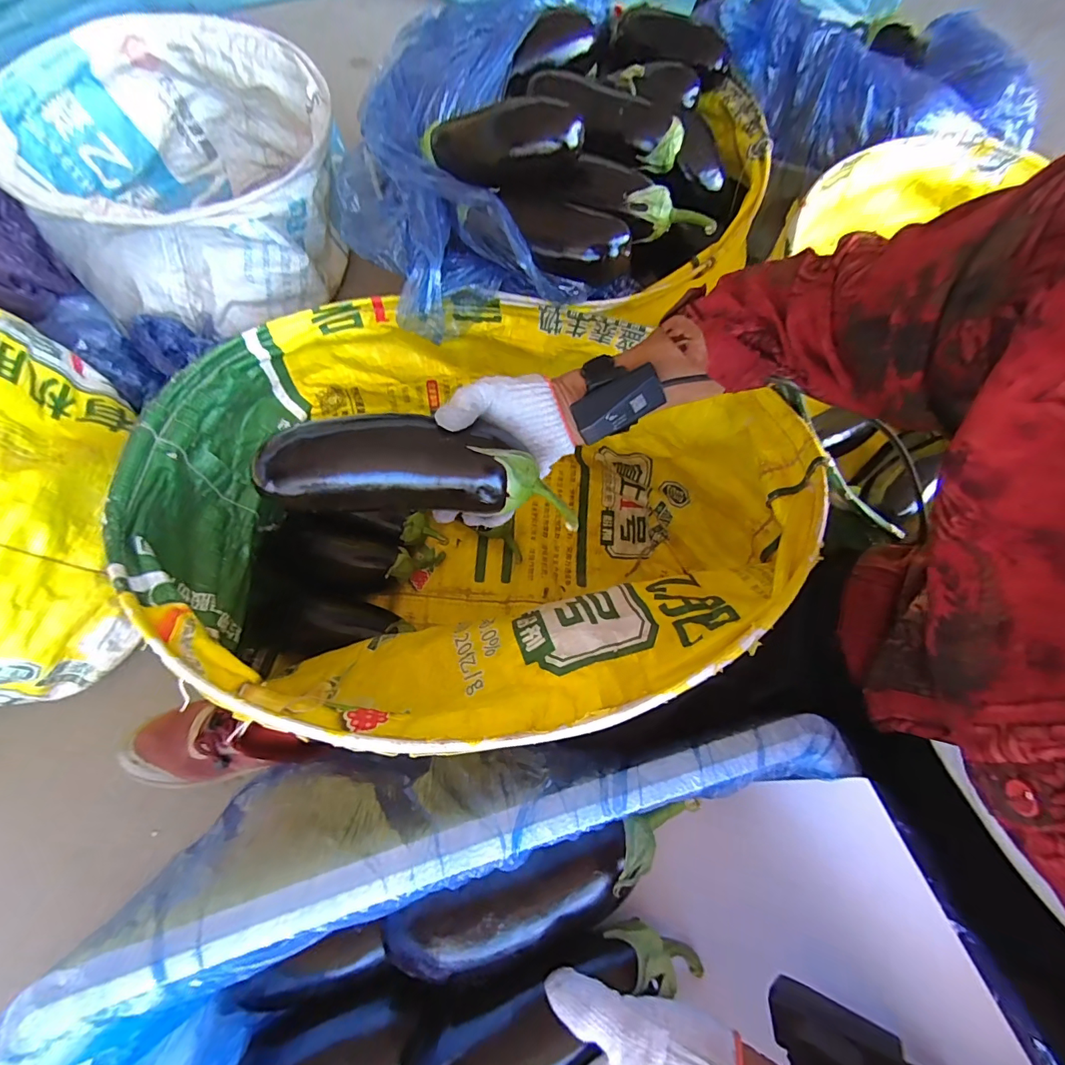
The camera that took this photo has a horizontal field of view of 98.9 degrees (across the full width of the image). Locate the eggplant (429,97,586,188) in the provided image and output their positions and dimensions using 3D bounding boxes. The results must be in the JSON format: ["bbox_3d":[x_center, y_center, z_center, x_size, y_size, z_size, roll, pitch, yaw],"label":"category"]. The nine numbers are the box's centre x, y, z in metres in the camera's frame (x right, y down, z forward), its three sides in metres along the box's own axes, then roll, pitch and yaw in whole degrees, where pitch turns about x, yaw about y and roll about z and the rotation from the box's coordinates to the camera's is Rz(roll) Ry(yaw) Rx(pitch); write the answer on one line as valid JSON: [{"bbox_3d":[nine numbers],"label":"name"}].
[{"bbox_3d":[-0.038,-0.422,0.500,0.193,0.062,0.058,13,65,27],"label":"eggplant"}]

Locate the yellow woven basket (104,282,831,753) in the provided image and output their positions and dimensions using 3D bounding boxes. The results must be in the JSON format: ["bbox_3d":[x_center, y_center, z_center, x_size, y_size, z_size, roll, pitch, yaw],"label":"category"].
[{"bbox_3d":[-0.054,-0.026,0.536,0.601,0.340,0.488,0,67,-2],"label":"yellow woven basket"}]

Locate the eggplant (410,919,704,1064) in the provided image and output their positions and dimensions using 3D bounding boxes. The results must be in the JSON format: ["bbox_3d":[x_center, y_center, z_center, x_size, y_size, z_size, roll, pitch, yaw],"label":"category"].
[{"bbox_3d":[0.010,0.331,0.313,0.205,0.053,0.058,-26,70,-8],"label":"eggplant"}]

